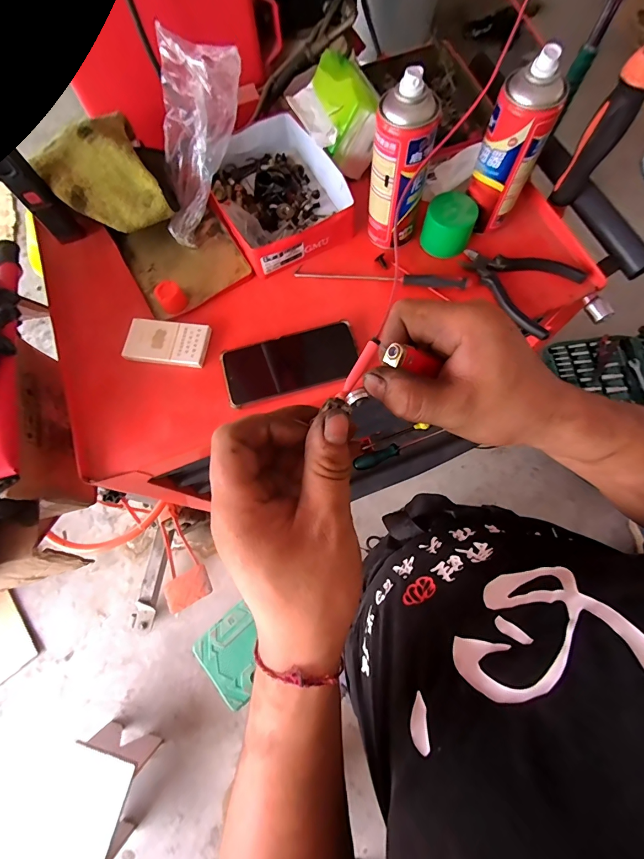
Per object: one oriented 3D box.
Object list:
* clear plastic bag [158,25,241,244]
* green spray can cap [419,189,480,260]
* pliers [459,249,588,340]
[{"bbox_3d":[-0.165,-0.352,0.468,0.090,0.212,0.055,26,34,6],"label":"clear plastic bag"},{"bbox_3d":[0.166,-0.269,0.486,0.063,0.056,0.061,-1,72,3],"label":"green spray can cap"},{"bbox_3d":[0.247,-0.192,0.472,0.141,0.017,0.110,33,77,11],"label":"pliers"}]

